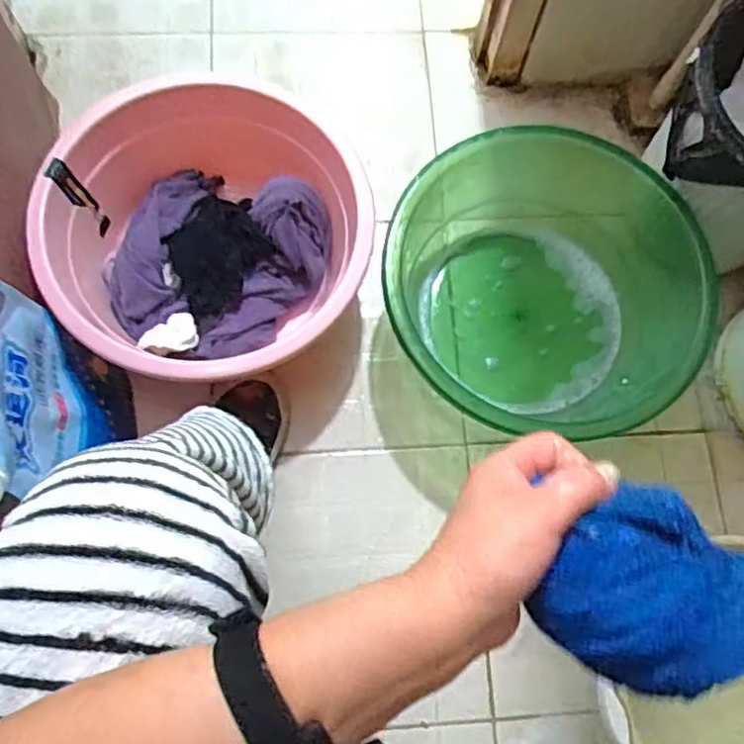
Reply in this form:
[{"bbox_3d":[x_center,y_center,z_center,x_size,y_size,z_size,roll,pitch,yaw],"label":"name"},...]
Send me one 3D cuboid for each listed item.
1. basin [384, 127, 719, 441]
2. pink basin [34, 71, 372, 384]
[{"bbox_3d":[0.192,-0.104,0.805,0.346,0.137,0.329,1,74,-2],"label":"basin"},{"bbox_3d":[-0.183,-0.139,0.776,0.330,0.166,0.327,1,74,-2],"label":"pink basin"}]

